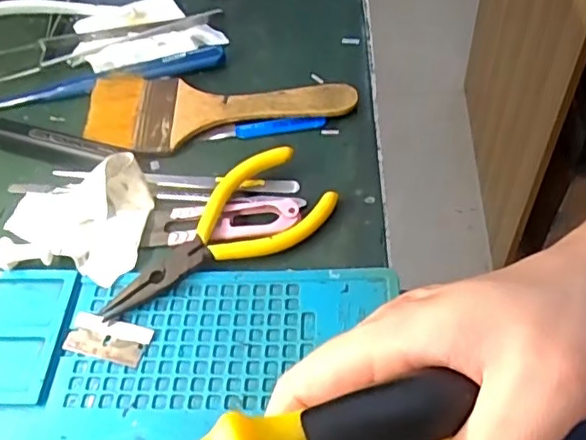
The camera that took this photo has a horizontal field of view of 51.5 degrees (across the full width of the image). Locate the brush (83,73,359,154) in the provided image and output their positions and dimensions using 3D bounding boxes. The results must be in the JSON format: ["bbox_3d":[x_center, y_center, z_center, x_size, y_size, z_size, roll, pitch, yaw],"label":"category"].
[{"bbox_3d":[-0.045,-0.070,0.371,0.161,0.009,0.066,-2,52,3],"label":"brush"}]

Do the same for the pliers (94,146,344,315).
[{"bbox_3d":[-0.041,0.008,0.308,0.124,0.015,0.053,-31,56,-19],"label":"pliers"}]

